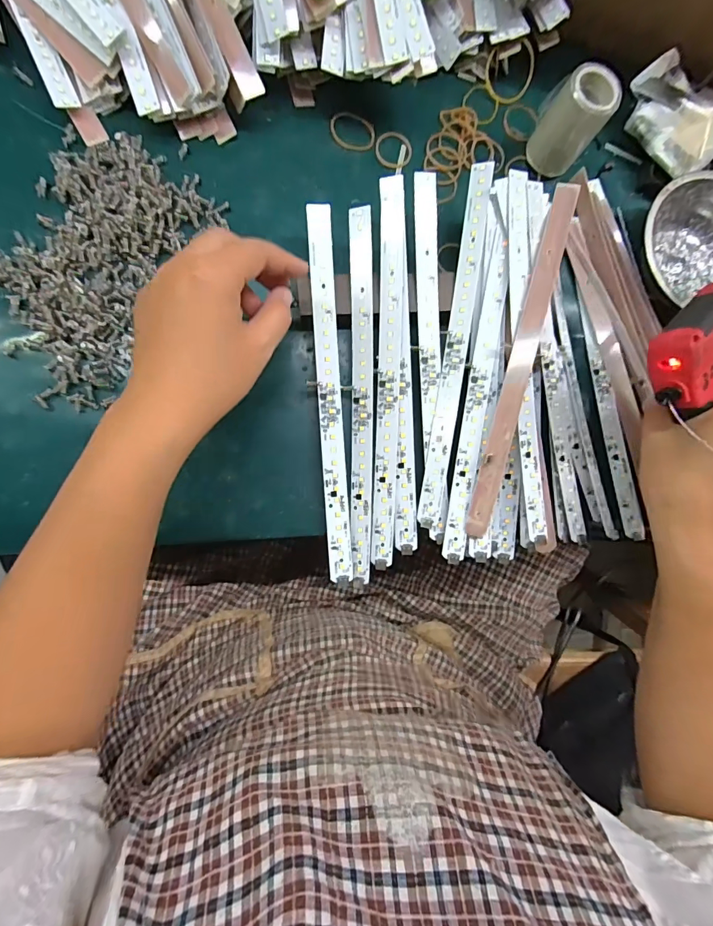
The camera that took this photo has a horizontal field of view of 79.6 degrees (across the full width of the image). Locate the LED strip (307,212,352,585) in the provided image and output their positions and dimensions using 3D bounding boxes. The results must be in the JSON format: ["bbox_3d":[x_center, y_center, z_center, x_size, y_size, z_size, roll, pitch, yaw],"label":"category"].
[{"bbox_3d":[-0.020,-0.051,0.328,0.018,0.019,0.280,-4,88,-8],"label":"LED strip"}]

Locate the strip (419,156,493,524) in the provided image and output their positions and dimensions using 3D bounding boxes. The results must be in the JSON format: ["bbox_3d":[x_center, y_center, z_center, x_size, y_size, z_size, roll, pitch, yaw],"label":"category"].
[{"bbox_3d":[0.079,-0.091,0.338,0.020,0.008,0.281,9,89,15],"label":"strip"}]

